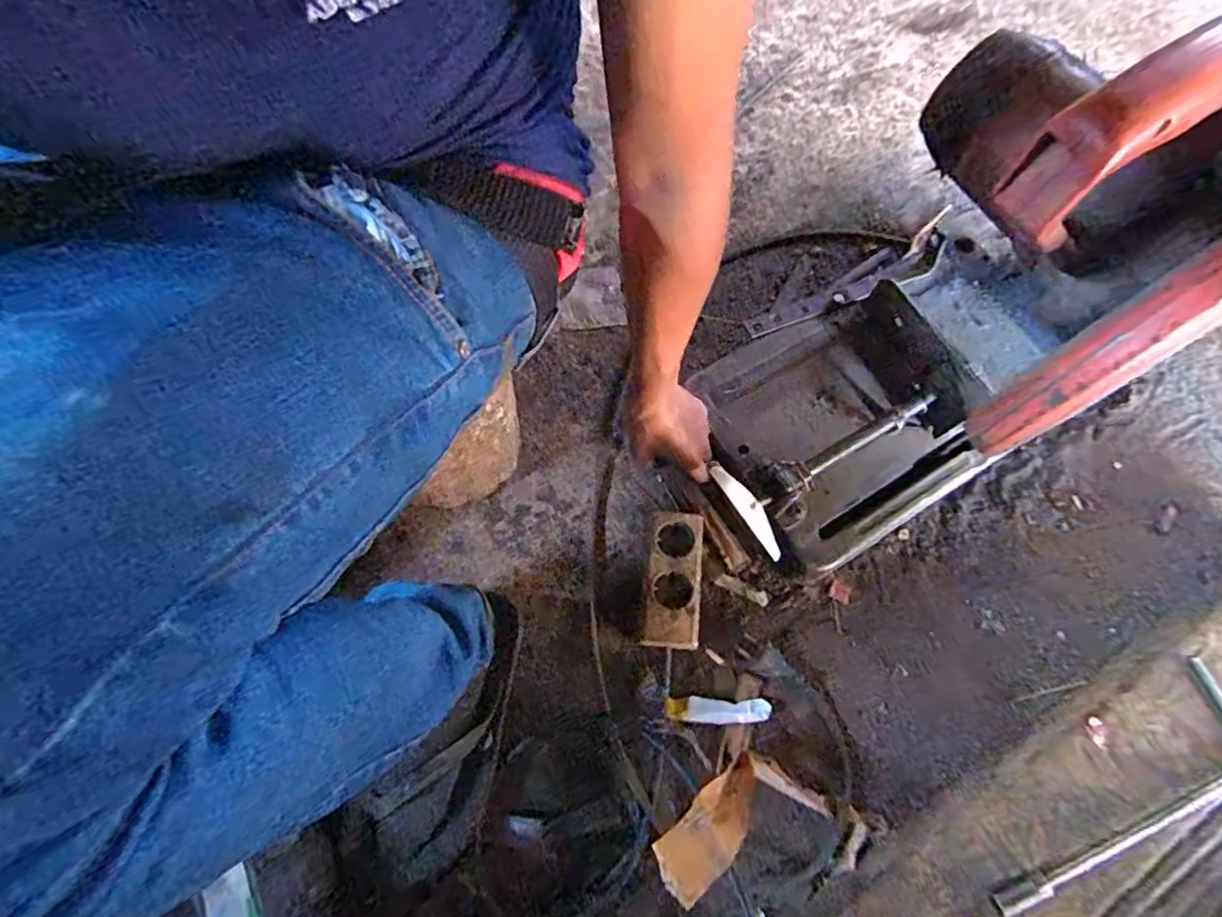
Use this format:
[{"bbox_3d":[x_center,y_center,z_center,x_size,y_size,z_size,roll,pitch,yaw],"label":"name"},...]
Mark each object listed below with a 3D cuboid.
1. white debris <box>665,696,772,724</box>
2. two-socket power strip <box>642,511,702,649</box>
[{"bbox_3d":[0.110,0.258,0.590,0.107,0.014,0.023,2,70,-1],"label":"white debris"},{"bbox_3d":[0.065,0.129,0.614,0.058,0.043,0.141,6,70,0],"label":"two-socket power strip"}]

